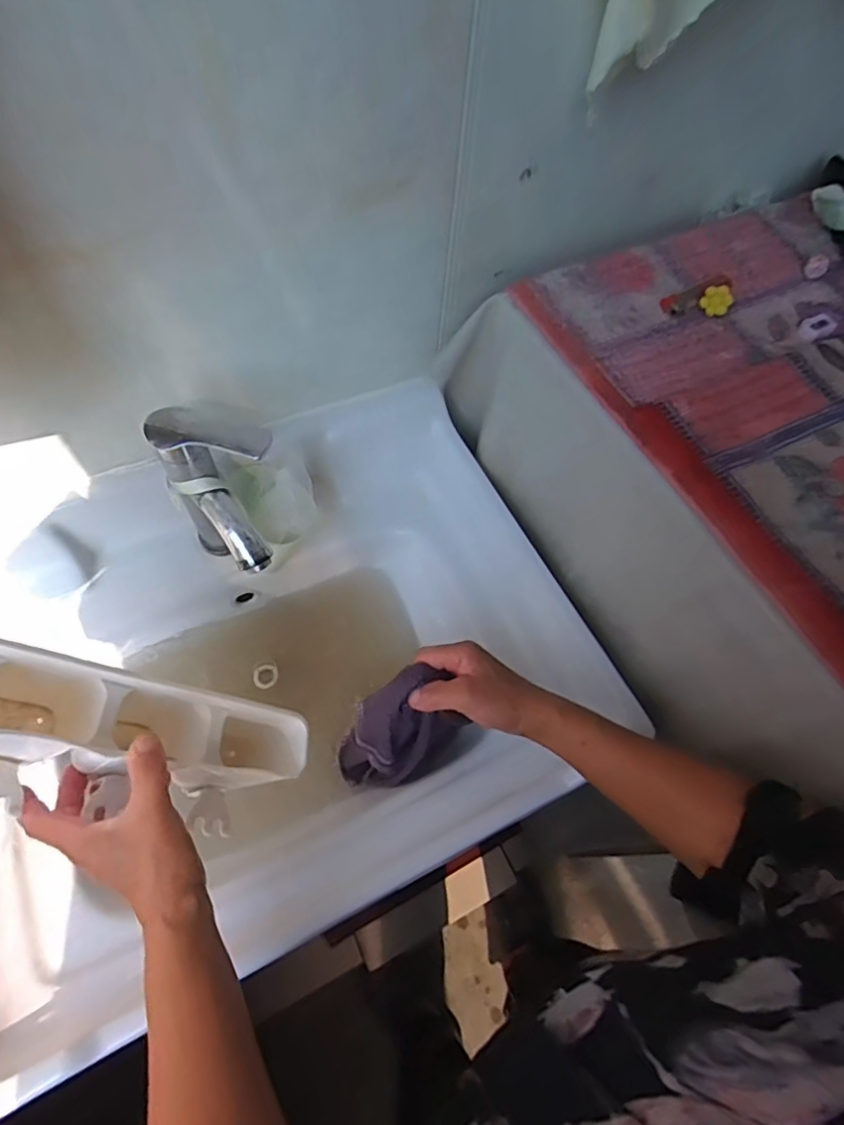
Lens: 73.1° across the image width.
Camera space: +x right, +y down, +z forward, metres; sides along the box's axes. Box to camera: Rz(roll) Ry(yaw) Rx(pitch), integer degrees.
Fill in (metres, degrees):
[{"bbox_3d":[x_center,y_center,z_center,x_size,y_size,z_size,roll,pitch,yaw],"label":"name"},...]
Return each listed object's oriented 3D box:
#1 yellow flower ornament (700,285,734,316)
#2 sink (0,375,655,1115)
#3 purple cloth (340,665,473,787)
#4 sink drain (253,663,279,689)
[{"bbox_3d":[0.281,-0.251,0.543,0.027,0.027,0.008,42,37,4],"label":"yellow flower ornament"},{"bbox_3d":[-0.148,0.101,0.569,0.591,0.140,0.469,-21,64,-15],"label":"sink"},{"bbox_3d":[-0.028,0.165,0.517,0.053,0.178,0.071,-24,63,-40],"label":"purple cloth"},{"bbox_3d":[-0.172,0.125,0.626,0.027,0.005,0.026,-25,65,-17],"label":"sink drain"}]

